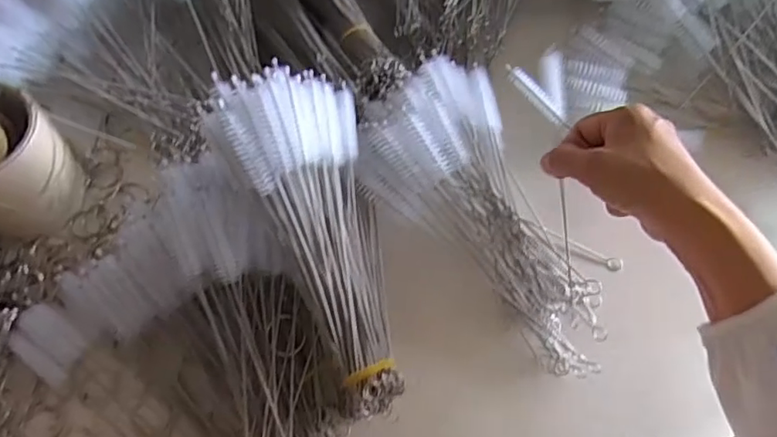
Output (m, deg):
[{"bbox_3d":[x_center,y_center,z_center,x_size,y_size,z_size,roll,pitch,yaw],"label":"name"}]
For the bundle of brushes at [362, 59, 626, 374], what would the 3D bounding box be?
[{"bbox_3d":[0.075,-0.006,0.407,0.130,0.045,0.233,-34,86,-17],"label":"bundle of brushes"}]

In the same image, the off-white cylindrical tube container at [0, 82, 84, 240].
[{"bbox_3d":[-0.266,-0.038,0.396,0.081,0.076,0.078,1,66,-3],"label":"off-white cylindrical tube container"}]

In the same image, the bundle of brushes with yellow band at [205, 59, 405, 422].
[{"bbox_3d":[-0.040,0.008,0.347,0.094,0.058,0.197,-19,88,-11],"label":"bundle of brushes with yellow band"}]

